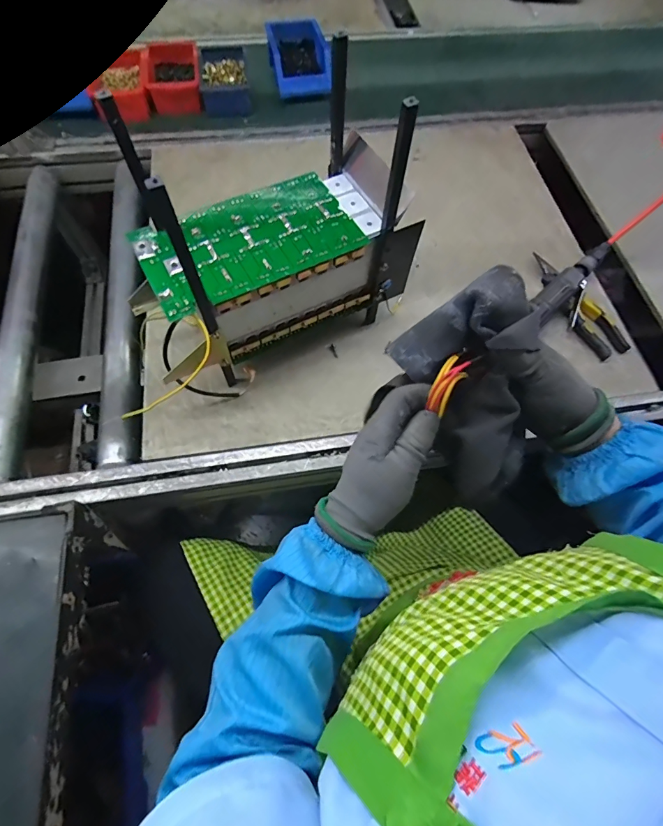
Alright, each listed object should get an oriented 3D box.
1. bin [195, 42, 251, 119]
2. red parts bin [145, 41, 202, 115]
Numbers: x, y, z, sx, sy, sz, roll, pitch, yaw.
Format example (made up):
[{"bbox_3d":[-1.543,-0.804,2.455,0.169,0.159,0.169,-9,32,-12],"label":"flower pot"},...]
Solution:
[{"bbox_3d":[-0.209,-0.653,0.792,0.091,0.047,0.167,-7,66,-6],"label":"bin"},{"bbox_3d":[-0.297,-0.636,0.765,0.100,0.049,0.164,-12,67,-8],"label":"red parts bin"}]

